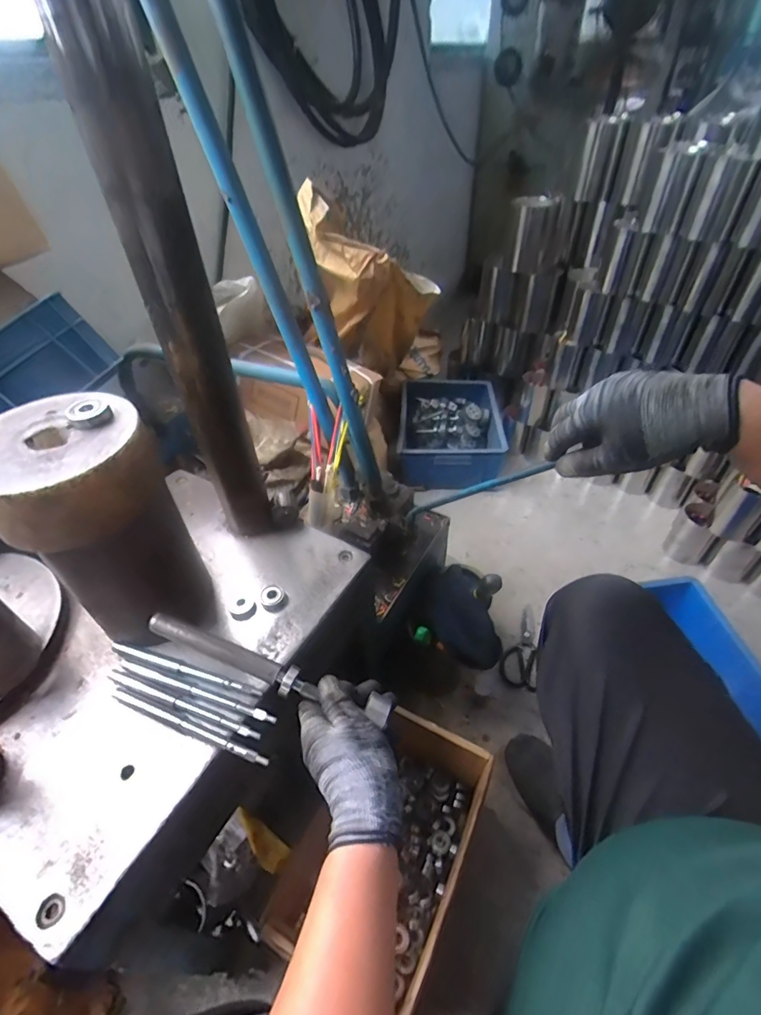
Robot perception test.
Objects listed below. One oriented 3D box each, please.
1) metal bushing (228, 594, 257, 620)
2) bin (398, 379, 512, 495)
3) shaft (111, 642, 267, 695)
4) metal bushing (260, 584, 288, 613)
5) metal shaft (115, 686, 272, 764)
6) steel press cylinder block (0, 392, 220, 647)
[{"bbox_3d":[-0.171,0.120,0.562,0.030,0.012,0.037,-24,48,-20],"label":"metal bushing"},{"bbox_3d":[0.224,-0.253,1.467,0.310,0.170,0.403,3,44,6],"label":"bin"},{"bbox_3d":[-0.216,0.177,0.503,0.187,0.008,0.012,10,46,13],"label":"shaft"},{"bbox_3d":[-0.134,0.113,0.573,0.030,0.012,0.036,-32,51,-27],"label":"metal bushing"},{"bbox_3d":[-0.196,0.219,0.460,0.187,0.006,0.011,15,47,17],"label":"metal shaft"},{"bbox_3d":[-0.283,0.027,0.482,0.138,0.259,0.136,33,54,31],"label":"steel press cylinder block"}]

